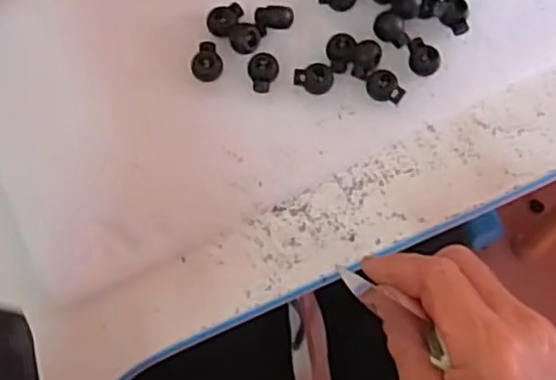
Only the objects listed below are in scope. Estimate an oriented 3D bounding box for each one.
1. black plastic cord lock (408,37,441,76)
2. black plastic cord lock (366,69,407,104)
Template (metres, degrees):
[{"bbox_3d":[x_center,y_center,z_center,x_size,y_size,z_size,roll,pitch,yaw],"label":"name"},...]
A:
[{"bbox_3d":[0.083,-0.076,0.407,0.016,0.008,0.021,-7,77,-3],"label":"black plastic cord lock"},{"bbox_3d":[0.061,-0.058,0.402,0.022,0.010,0.016,35,78,7],"label":"black plastic cord lock"}]

